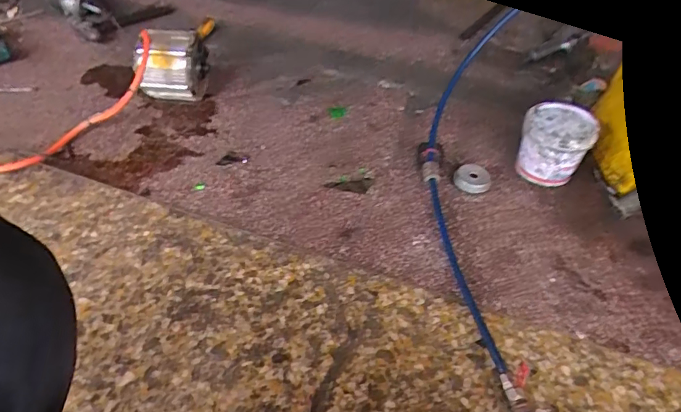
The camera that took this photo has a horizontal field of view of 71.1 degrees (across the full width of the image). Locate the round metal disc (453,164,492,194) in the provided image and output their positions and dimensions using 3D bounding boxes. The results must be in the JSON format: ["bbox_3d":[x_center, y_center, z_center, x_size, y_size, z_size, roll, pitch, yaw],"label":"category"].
[{"bbox_3d":[0.242,-0.052,0.874,0.064,0.022,0.062,1,45,-1],"label":"round metal disc"}]

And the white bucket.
[{"bbox_3d":[0.392,-0.116,0.880,0.116,0.105,0.116,1,45,-1],"label":"white bucket"}]

